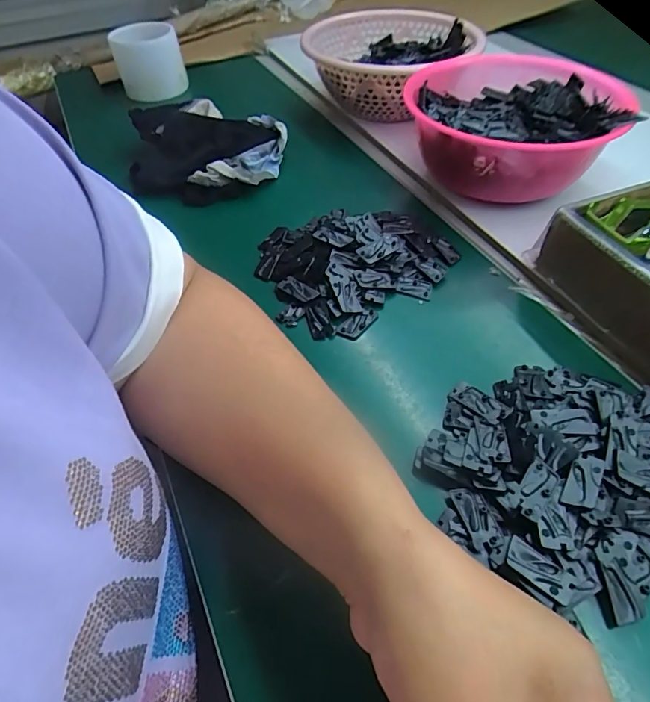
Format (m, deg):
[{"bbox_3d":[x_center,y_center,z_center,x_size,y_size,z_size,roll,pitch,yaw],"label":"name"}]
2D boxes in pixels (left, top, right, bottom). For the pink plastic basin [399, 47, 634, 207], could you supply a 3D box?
[{"bbox_3d":[0.166,-0.203,0.433,0.170,0.083,0.182,-1,51,1],"label":"pink plastic basin"}]

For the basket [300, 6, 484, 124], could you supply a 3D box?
[{"bbox_3d":[0.067,-0.341,0.556,0.214,0.083,0.201,-1,51,1],"label":"basket"}]

